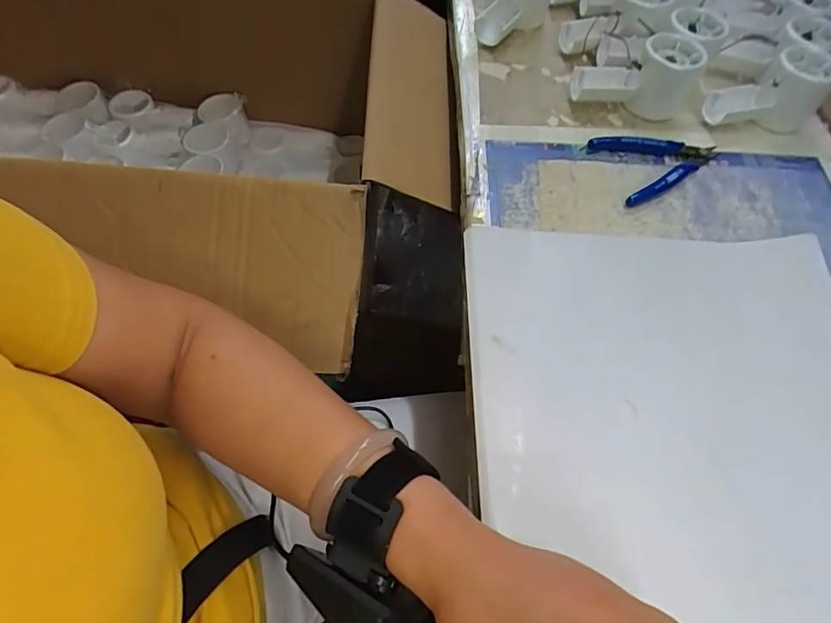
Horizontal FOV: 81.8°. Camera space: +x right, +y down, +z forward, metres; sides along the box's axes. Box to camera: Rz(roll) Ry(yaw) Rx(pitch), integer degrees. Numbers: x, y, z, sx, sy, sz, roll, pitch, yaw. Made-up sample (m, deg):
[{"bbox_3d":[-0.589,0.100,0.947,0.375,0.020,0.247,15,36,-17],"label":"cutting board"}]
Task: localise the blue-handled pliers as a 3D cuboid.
[{"bbox_3d":[0.227,-0.140,0.440,0.113,0.014,0.075,-15,63,-13],"label":"blue-handled pliers"}]

